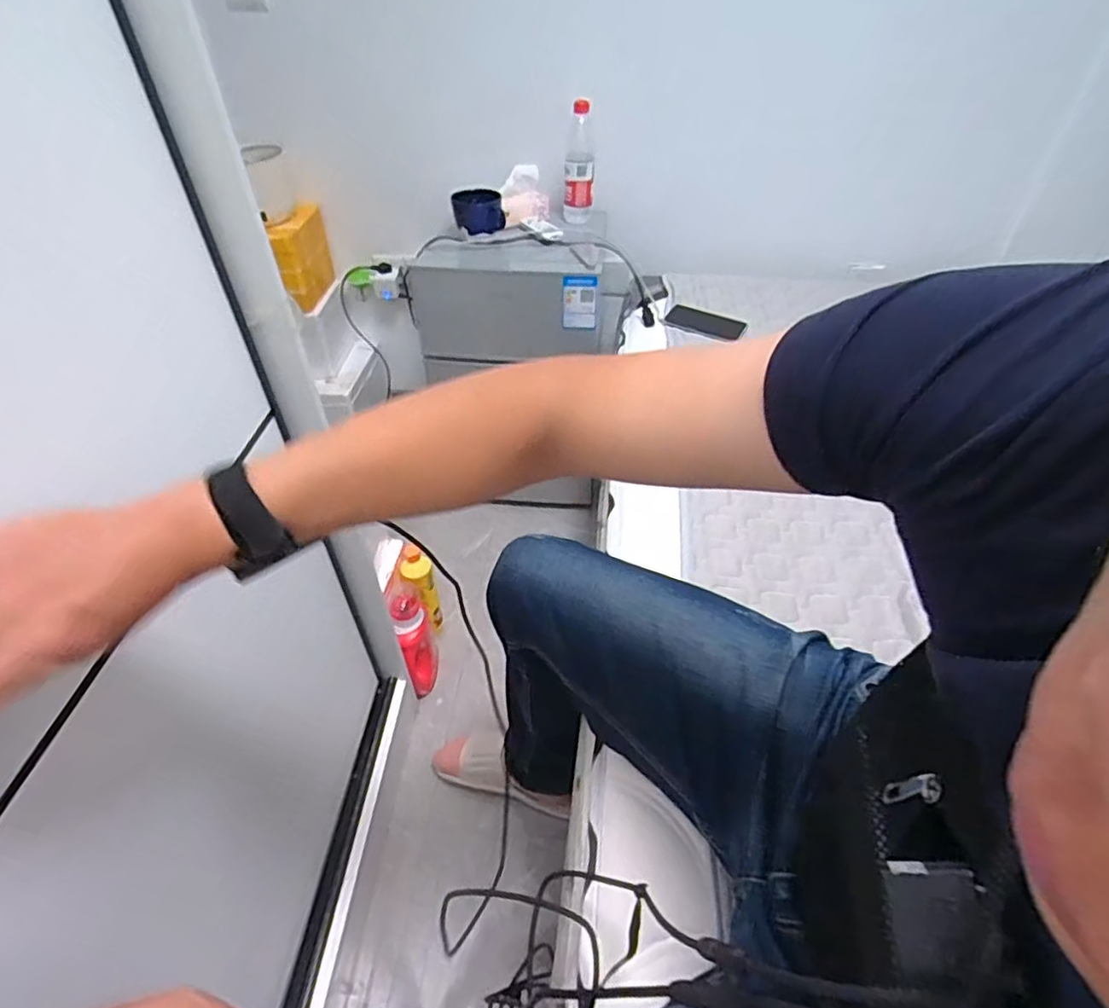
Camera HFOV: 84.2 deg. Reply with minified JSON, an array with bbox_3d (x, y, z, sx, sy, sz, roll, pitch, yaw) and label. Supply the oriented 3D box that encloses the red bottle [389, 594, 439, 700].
[{"bbox_3d":[-0.258,0.262,1.156,0.064,0.215,0.093,-15,46,-15],"label":"red bottle"}]

